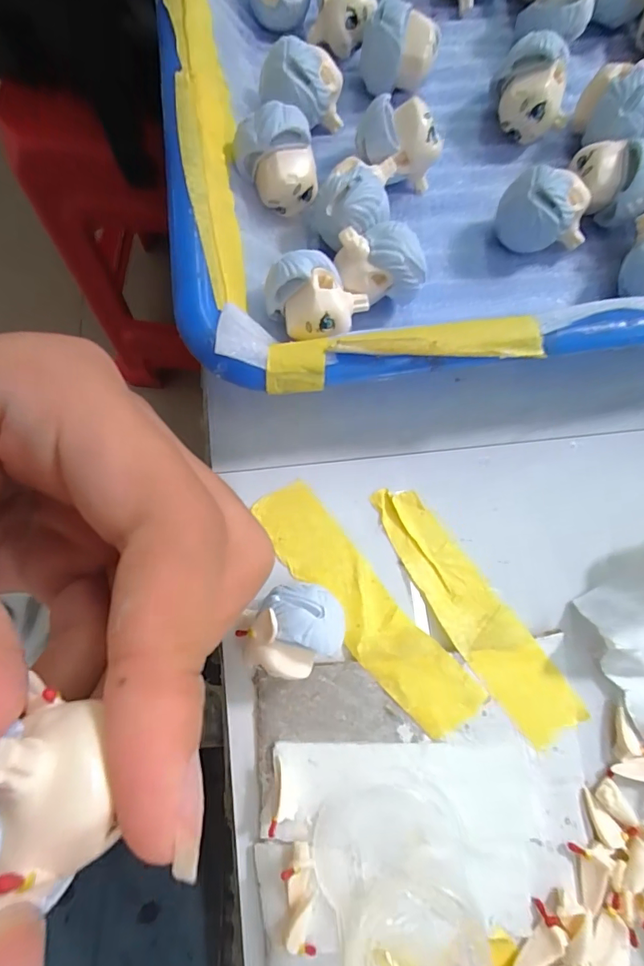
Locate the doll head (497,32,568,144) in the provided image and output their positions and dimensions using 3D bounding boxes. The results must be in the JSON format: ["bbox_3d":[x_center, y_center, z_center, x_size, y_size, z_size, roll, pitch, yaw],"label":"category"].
[{"bbox_3d":[0.072,-0.134,0.152,0.021,0.025,0.021,-16,80,-4],"label":"doll head"}]

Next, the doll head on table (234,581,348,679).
[{"bbox_3d":[-0.007,0.038,0.118,0.025,0.026,0.021,-37,82,-8],"label":"doll head on table"}]

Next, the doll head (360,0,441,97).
[{"bbox_3d":[0.027,-0.148,0.153,0.026,0.023,0.019,6,79,0],"label":"doll head"}]

